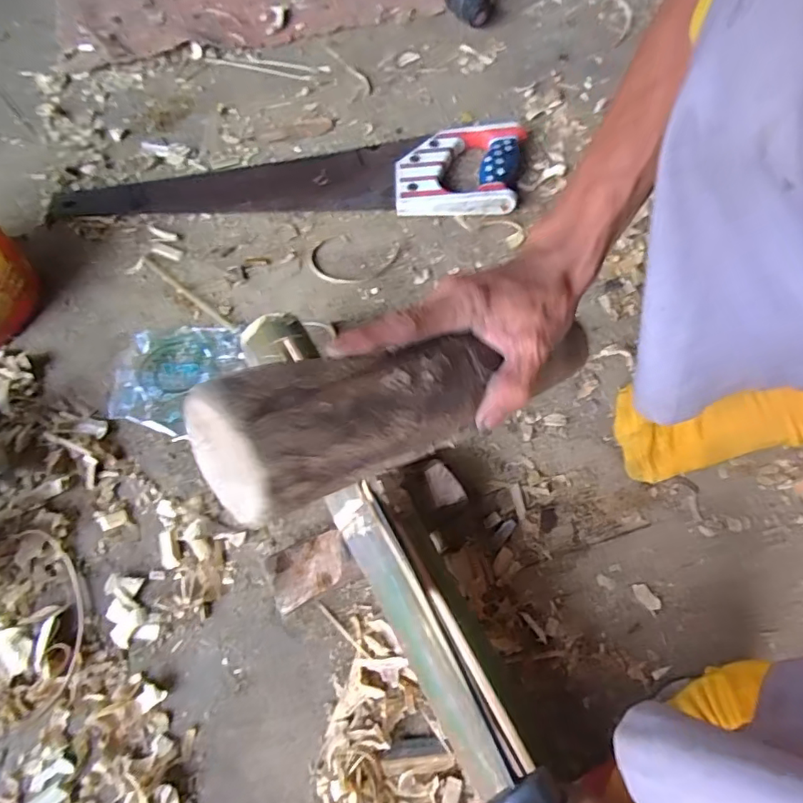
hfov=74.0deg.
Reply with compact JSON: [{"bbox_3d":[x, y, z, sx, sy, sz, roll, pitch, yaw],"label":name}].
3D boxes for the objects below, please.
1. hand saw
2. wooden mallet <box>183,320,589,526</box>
[{"bbox_3d":[-0.120,-0.254,0.596,0.502,0.026,0.111,-1,67,1],"label":"hand saw"},{"bbox_3d":[0.013,-0.002,0.284,0.230,0.048,0.067,-16,65,-32],"label":"wooden mallet"}]

